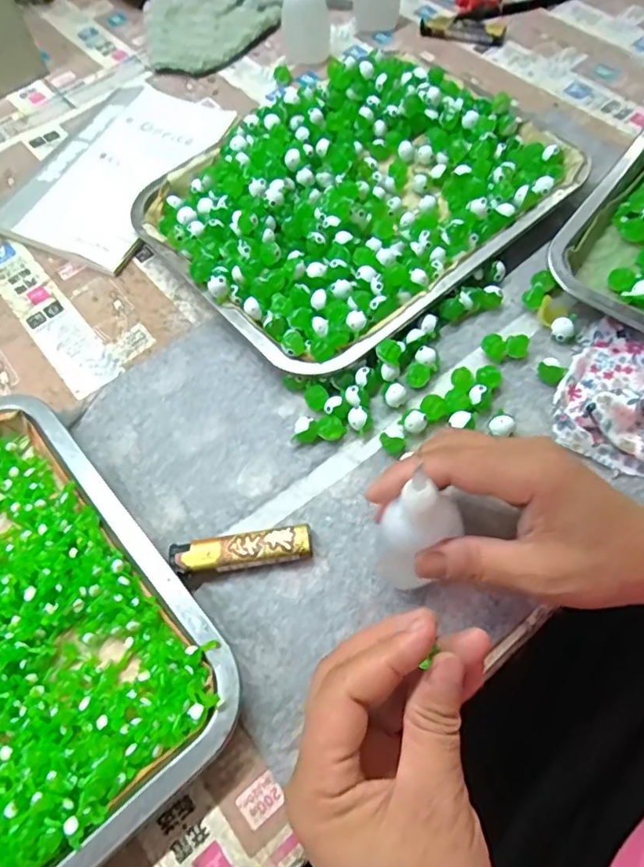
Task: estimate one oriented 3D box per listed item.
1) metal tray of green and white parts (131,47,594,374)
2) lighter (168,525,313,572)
[{"bbox_3d":[0.016,-0.193,0.437,0.279,0.033,0.248,-39,67,-15],"label":"metal tray of green and white parts"},{"bbox_3d":[-0.046,0.067,0.323,0.080,0.014,0.020,-8,63,1],"label":"lighter"}]

